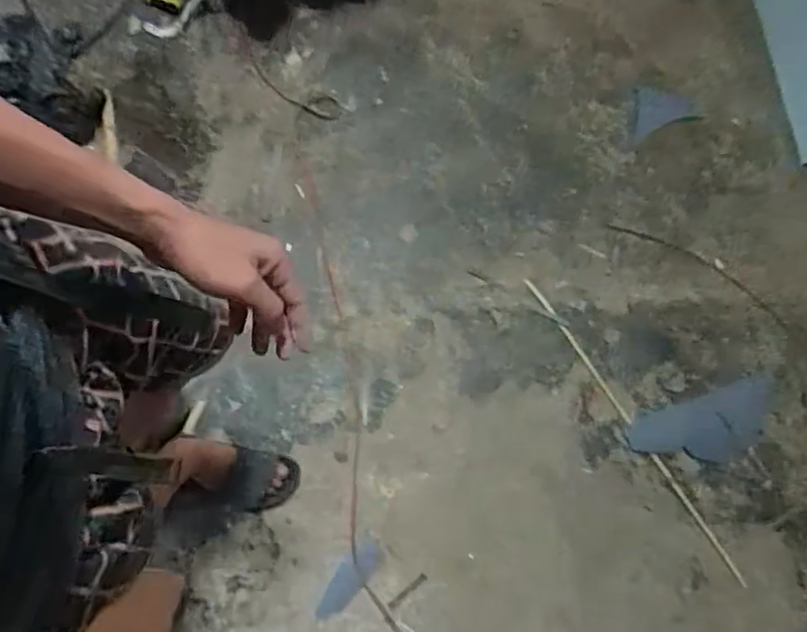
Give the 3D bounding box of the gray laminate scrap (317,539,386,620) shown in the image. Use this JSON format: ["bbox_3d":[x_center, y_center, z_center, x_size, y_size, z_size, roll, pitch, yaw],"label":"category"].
[{"bbox_3d":[-0.107,0.517,1.232,0.056,0.009,0.172,41,69,6],"label":"gray laminate scrap"}]

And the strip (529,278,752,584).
[{"bbox_3d":[0.493,0.235,1.356,0.019,0.007,0.762,-31,81,-12],"label":"strip"}]

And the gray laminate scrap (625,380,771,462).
[{"bbox_3d":[0.668,0.248,1.377,0.357,0.014,0.133,-16,77,-13],"label":"gray laminate scrap"}]

